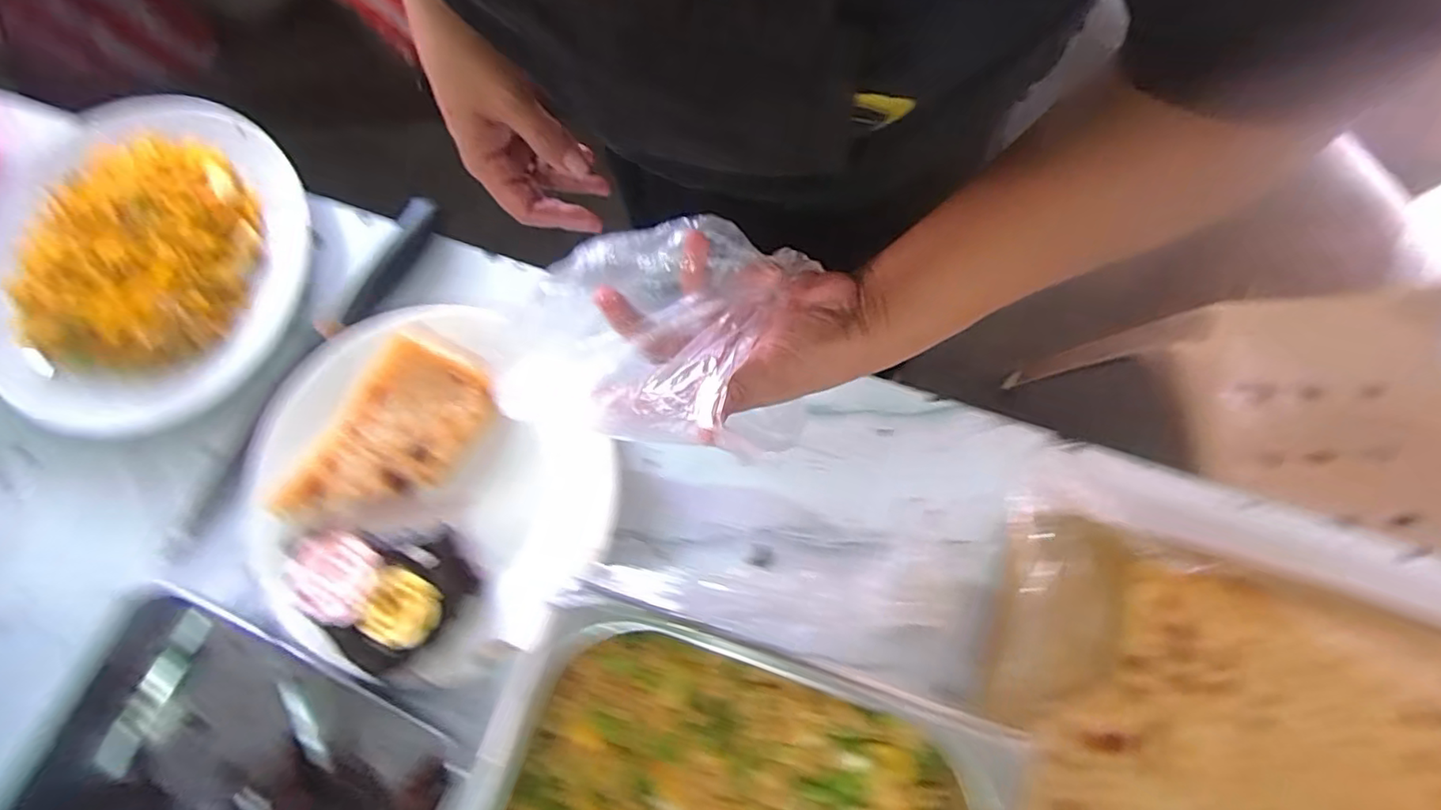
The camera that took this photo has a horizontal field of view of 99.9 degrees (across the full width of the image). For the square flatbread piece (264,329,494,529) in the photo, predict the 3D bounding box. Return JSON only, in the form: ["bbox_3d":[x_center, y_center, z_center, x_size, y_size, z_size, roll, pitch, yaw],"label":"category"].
[{"bbox_3d":[-0.228,0.027,0.416,0.091,0.019,0.151,32,81,7],"label":"square flatbread piece"}]

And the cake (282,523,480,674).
[{"bbox_3d":[-0.209,0.112,0.383,0.088,0.042,0.093,0,79,1],"label":"cake"}]

